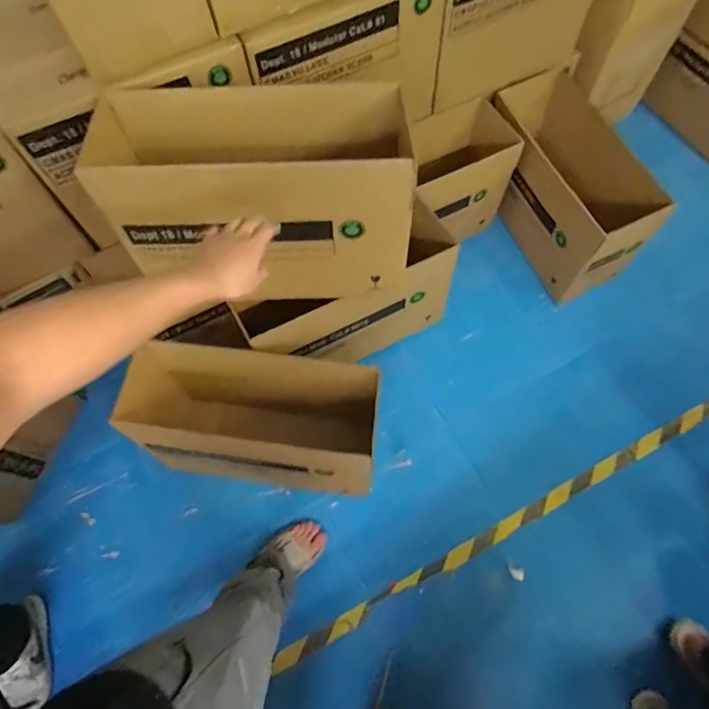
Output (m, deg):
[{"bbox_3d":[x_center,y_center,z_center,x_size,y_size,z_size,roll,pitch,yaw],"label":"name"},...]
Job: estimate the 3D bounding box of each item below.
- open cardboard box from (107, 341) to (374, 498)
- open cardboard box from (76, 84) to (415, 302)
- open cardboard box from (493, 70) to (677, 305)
[{"bbox_3d":[-0.248,0.171,1.178,0.563,0.328,0.241,7,67,5],"label":"open cardboard box"},{"bbox_3d":[-0.182,-0.310,0.949,0.556,0.329,0.254,-2,66,1],"label":"open cardboard box"},{"bbox_3d":[0.598,-0.488,1.409,0.231,0.327,0.578,-19,67,-7],"label":"open cardboard box"}]

